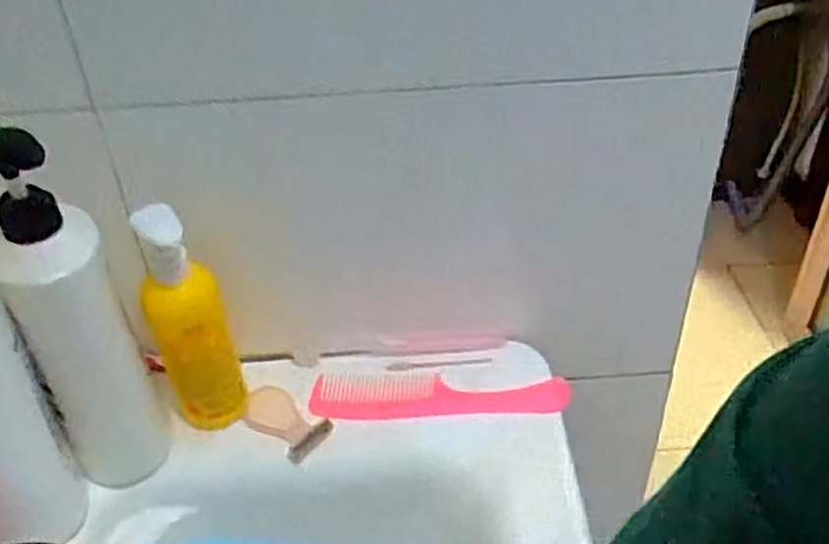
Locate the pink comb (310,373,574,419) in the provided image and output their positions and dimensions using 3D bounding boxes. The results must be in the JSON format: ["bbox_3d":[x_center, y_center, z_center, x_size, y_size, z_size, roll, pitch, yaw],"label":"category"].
[{"bbox_3d":[0.020,0.099,0.642,0.207,0.011,0.048,-1,37,4],"label":"pink comb"}]

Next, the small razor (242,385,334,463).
[{"bbox_3d":[-0.106,0.120,0.633,0.080,0.009,0.039,27,46,34],"label":"small razor"}]

